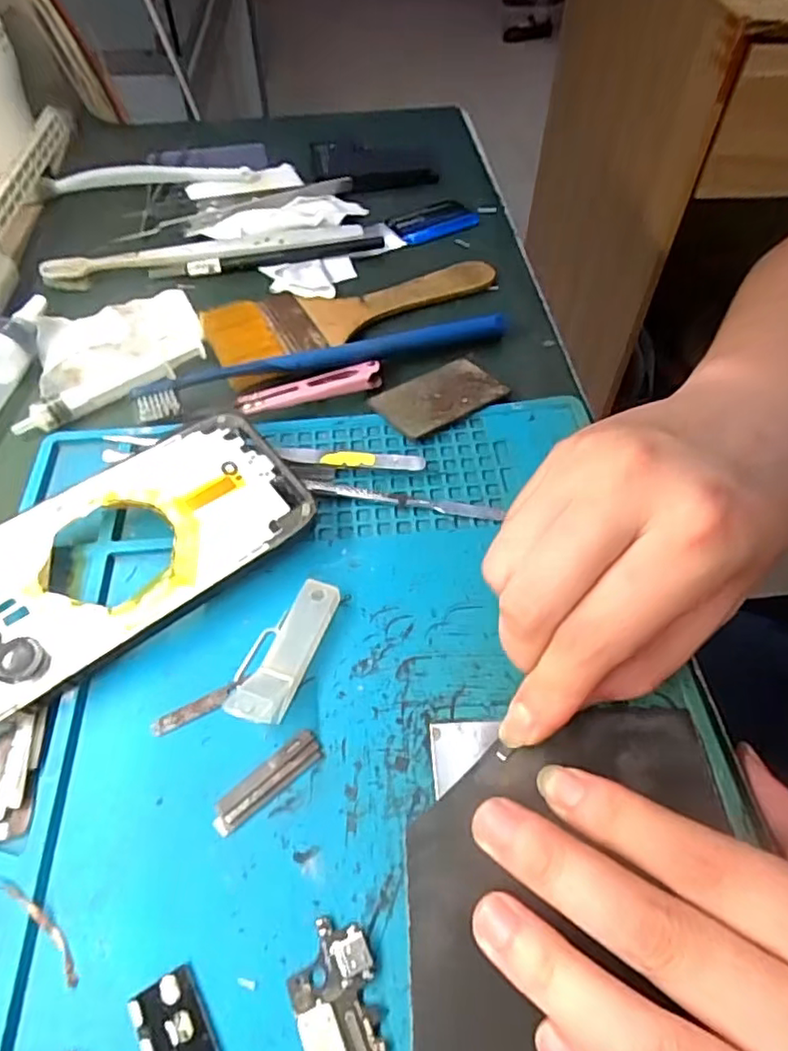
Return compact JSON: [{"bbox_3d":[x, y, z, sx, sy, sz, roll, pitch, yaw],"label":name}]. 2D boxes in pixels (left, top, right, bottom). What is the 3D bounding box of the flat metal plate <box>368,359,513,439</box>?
[{"bbox_3d":[0.021,-0.062,0.297,0.058,0.005,0.035,-29,59,-20],"label":"flat metal plate"}]

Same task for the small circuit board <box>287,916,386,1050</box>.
[{"bbox_3d":[-0.014,0.125,0.160,0.022,0.004,0.041,-13,55,-10],"label":"small circuit board"}]

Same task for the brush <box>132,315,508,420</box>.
[{"bbox_3d":[-0.031,-0.082,0.304,0.184,0.012,0.015,-18,56,-13],"label":"brush"}]

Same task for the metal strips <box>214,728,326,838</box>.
[{"bbox_3d":[-0.040,0.079,0.195,0.038,0.004,0.011,-34,61,-22],"label":"metal strips"}]

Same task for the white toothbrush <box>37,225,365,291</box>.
[{"bbox_3d":[-0.110,-0.162,0.370,0.184,0.011,0.015,-12,55,-9],"label":"white toothbrush"}]

